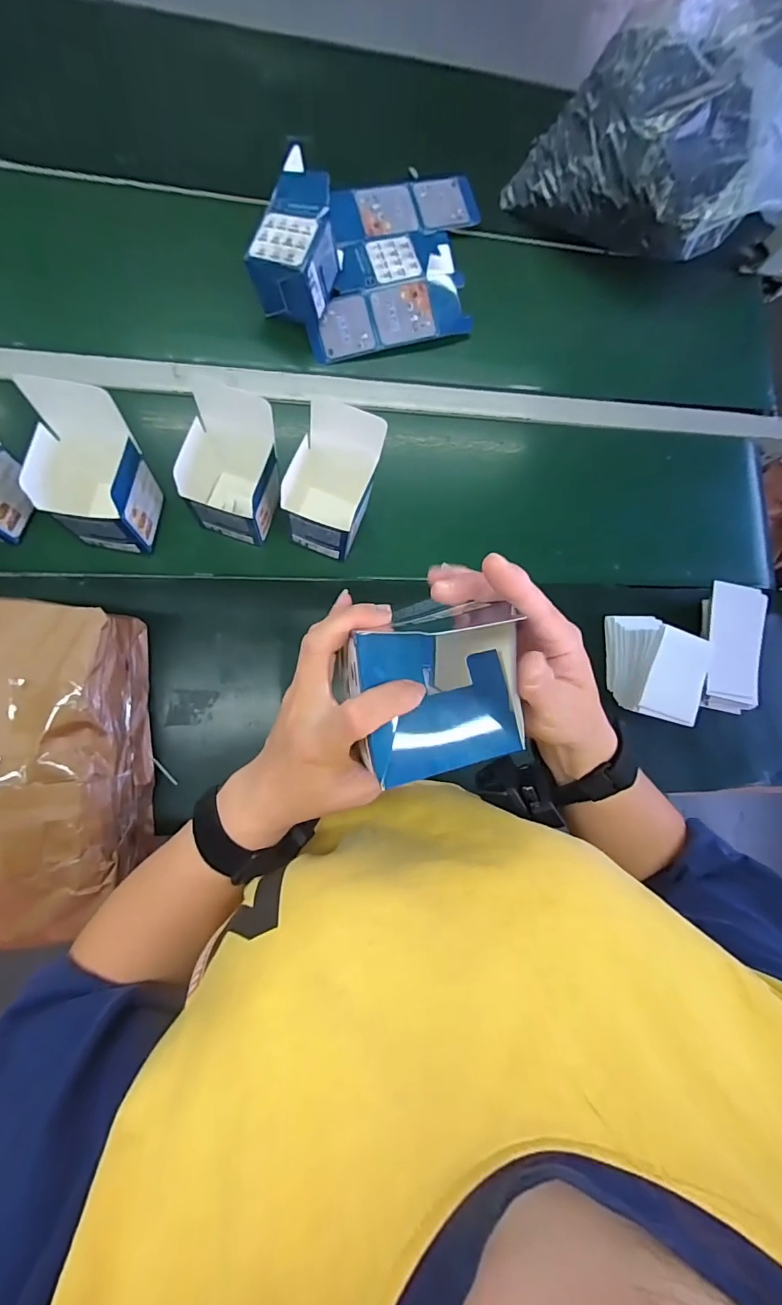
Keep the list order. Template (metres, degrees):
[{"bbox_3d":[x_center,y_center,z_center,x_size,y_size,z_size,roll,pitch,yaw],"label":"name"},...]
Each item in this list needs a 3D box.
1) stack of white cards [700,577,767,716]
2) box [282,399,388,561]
[{"bbox_3d":[0.480,-0.004,0.667,0.093,0.063,0.173,4,81,-2],"label":"stack of white cards"},{"bbox_3d":[-0.077,-0.191,0.558,0.099,0.156,0.110,28,81,2],"label":"box"}]

